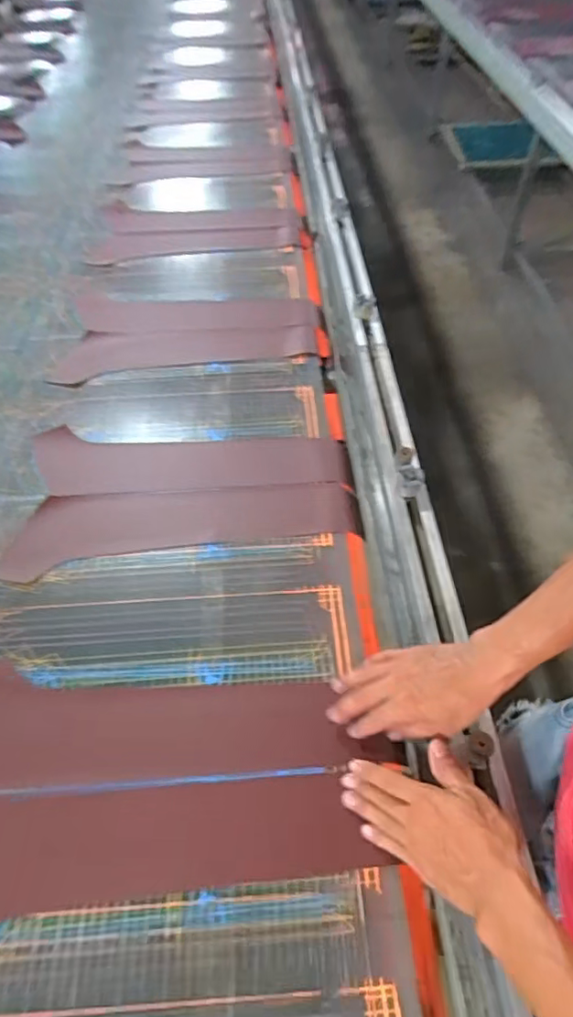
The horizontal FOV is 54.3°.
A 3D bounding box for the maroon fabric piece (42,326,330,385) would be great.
[{"bbox_3d":[-0.177,-0.292,1.012,0.468,0.024,0.108,-7,51,-4],"label":"maroon fabric piece"}]

